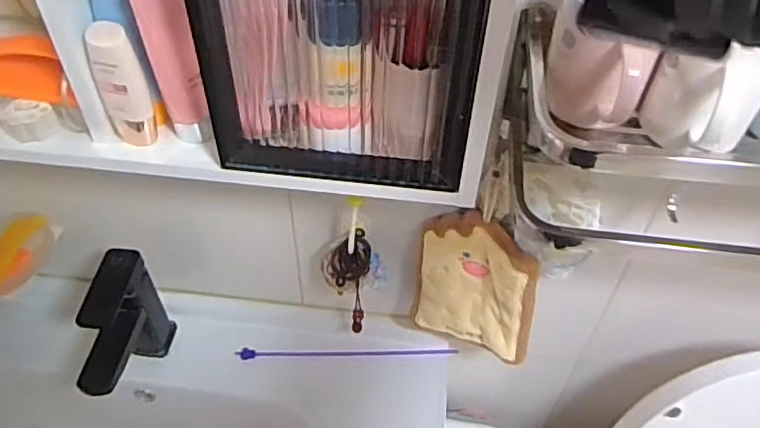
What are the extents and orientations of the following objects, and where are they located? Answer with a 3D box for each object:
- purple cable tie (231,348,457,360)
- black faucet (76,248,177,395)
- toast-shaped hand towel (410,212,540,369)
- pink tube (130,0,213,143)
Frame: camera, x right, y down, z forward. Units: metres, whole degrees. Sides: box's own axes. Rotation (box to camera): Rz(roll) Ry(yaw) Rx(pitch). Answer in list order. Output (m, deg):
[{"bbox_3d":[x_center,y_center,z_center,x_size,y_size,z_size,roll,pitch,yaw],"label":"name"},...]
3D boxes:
[{"bbox_3d":[-0.043,0.188,0.854,0.297,0.013,0.012,-1,49,-3],"label":"purple cable tie"},{"bbox_3d":[-0.313,0.153,0.758,0.053,0.171,0.149,9,49,6],"label":"black faucet"},{"bbox_3d":[0.107,0.087,0.728,0.151,0.198,0.042,23,52,18],"label":"toast-shaped hand towel"},{"bbox_3d":[-0.164,-0.122,0.507,0.034,0.145,0.026,-6,49,-7],"label":"pink tube"}]

